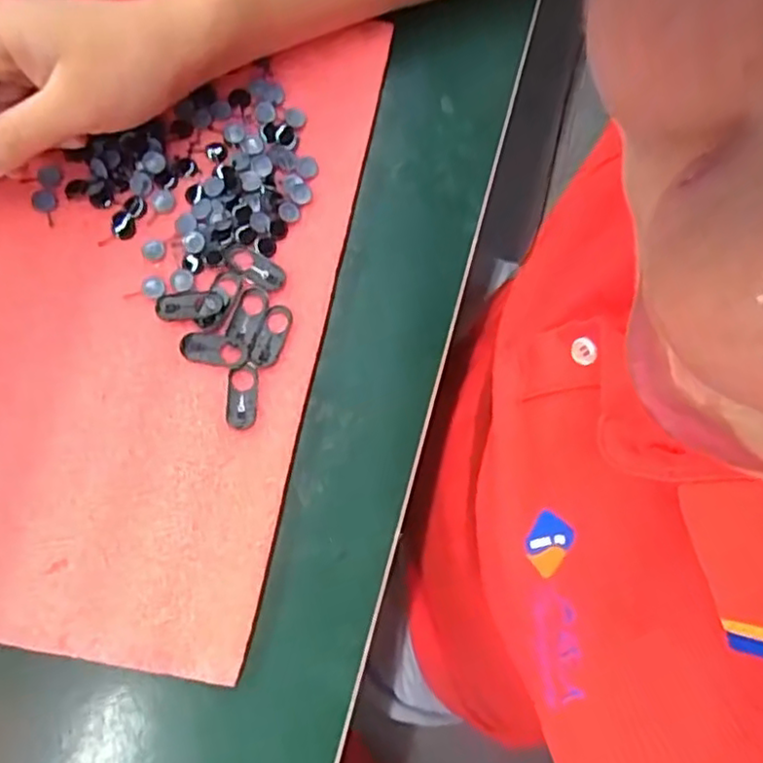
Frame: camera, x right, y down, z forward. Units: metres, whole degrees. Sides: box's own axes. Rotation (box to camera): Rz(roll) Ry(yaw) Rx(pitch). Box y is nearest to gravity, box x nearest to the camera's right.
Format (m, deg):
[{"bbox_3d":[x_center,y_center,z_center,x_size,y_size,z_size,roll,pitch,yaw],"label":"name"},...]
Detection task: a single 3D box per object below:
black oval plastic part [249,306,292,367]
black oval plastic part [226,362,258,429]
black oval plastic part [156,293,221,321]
[{"bbox_3d":[-0.053,-0.021,0.328,0.013,0.004,0.031,22,76,-1],"label":"black oval plastic part"},{"bbox_3d":[-0.066,0.007,0.321,0.013,0.005,0.031,3,77,-5],"label":"black oval plastic part"},{"bbox_3d":[-0.092,-0.036,0.325,0.031,0.004,0.013,-2,78,-6],"label":"black oval plastic part"}]

